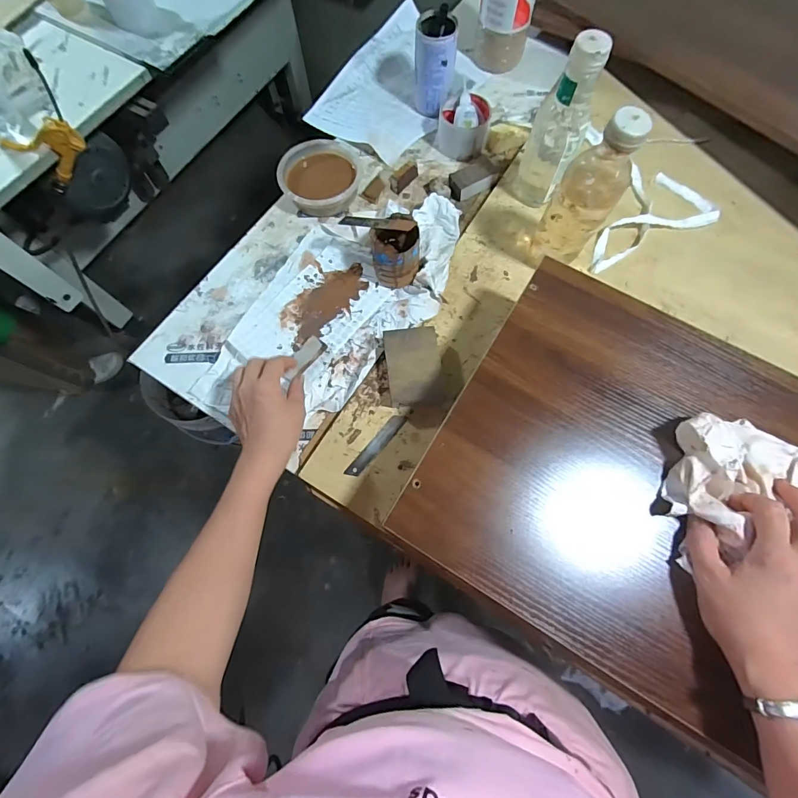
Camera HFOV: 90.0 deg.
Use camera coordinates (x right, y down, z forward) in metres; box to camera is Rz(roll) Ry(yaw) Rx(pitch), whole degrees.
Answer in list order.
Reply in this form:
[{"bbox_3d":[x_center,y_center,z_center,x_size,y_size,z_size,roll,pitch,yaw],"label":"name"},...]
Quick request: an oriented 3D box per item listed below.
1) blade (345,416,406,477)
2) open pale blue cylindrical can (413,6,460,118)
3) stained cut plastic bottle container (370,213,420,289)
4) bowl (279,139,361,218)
[{"bbox_3d":[-0.027,0.058,0.498,0.018,0.004,0.098,37,76,12],"label":"blade"},{"bbox_3d":[0.057,-0.536,0.638,0.062,0.109,0.060,0,72,1],"label":"open pale blue cylindrical can"},{"bbox_3d":[-0.004,-0.203,0.557,0.062,0.072,0.067,-8,72,-1],"label":"stained cut plastic bottle container"},{"bbox_3d":[-0.121,-0.347,0.628,0.124,0.033,0.129,-22,73,-6],"label":"bowl"}]

